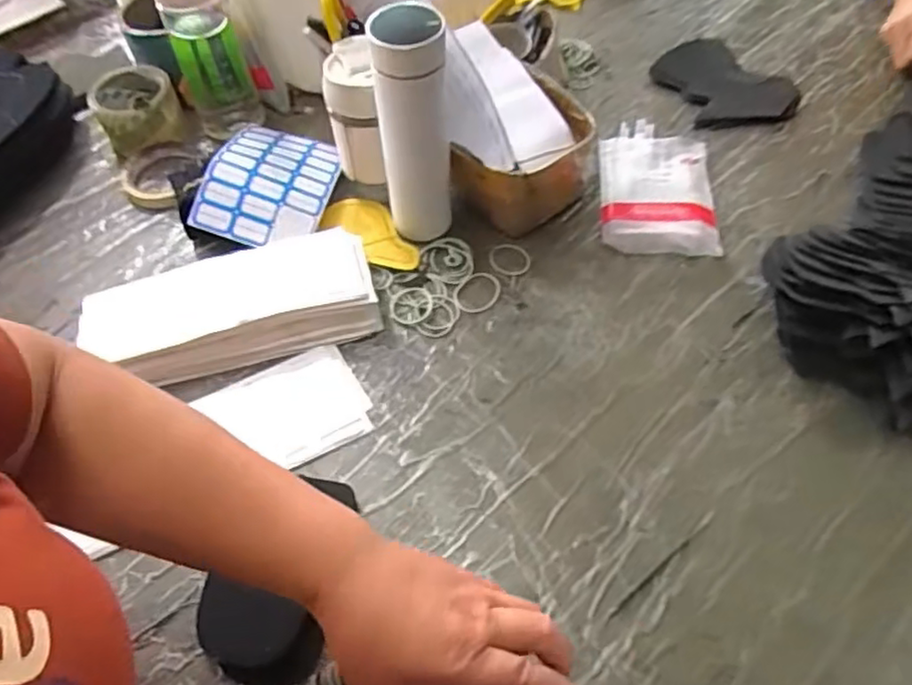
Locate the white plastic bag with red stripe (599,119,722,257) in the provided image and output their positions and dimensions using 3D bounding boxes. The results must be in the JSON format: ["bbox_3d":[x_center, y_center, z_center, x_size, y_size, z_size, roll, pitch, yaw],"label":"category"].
[{"bbox_3d":[0.221,-0.175,0.722,0.116,0.019,0.192,3,58,6],"label":"white plastic bag with red stripe"}]

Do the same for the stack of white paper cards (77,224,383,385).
[{"bbox_3d":[-0.212,-0.028,0.628,0.266,0.055,0.117,-17,59,-9],"label":"stack of white paper cards"}]

